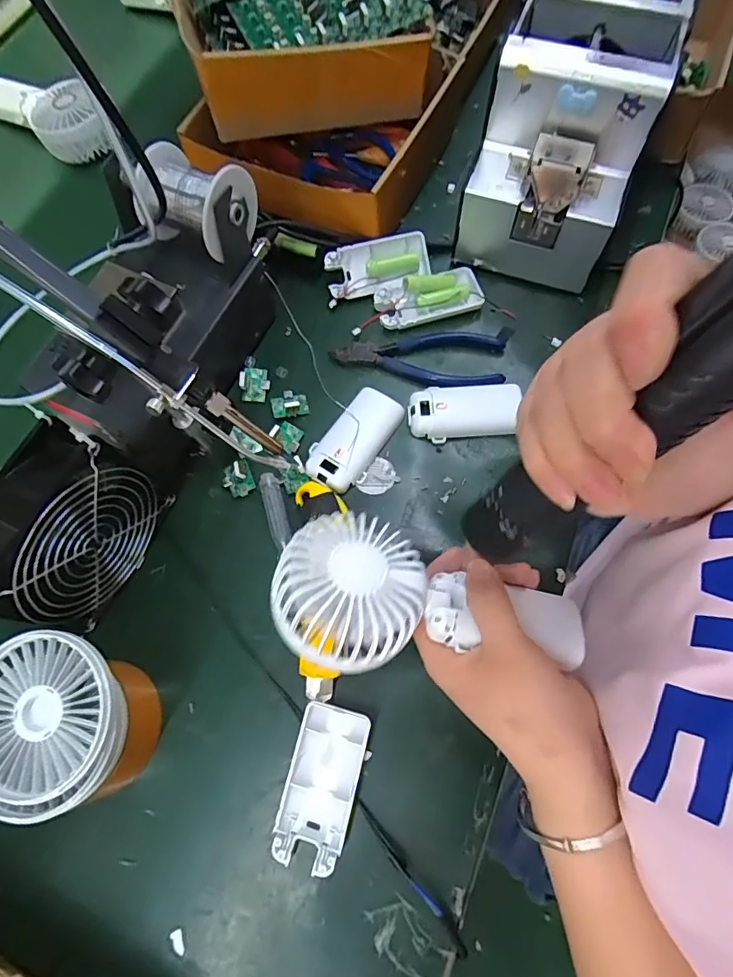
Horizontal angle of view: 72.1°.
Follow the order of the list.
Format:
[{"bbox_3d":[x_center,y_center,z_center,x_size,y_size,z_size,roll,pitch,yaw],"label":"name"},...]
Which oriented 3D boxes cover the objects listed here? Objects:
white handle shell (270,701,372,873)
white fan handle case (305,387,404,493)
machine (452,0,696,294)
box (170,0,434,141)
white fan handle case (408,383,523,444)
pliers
[{"bbox_3d":[-0.029,0.193,0.330,0.046,0.016,0.092,13,71,6],"label":"white handle shell"},{"bbox_3d":[-0.010,-0.041,0.413,0.046,0.015,0.092,34,74,13],"label":"white fan handle case"},{"bbox_3d":[0.166,-0.294,0.429,0.121,0.150,0.172,19,72,8],"label":"machine"},{"bbox_3d":[-0.052,-0.430,0.460,0.228,0.082,0.196,-12,69,-1],"label":"box"},{"bbox_3d":[0.083,-0.065,0.420,0.093,0.015,0.046,-1,70,1],"label":"white fan handle case"},{"bbox_3d":[0.044,-0.113,0.438,0.147,0.009,0.057,0,70,1],"label":"pliers"}]

